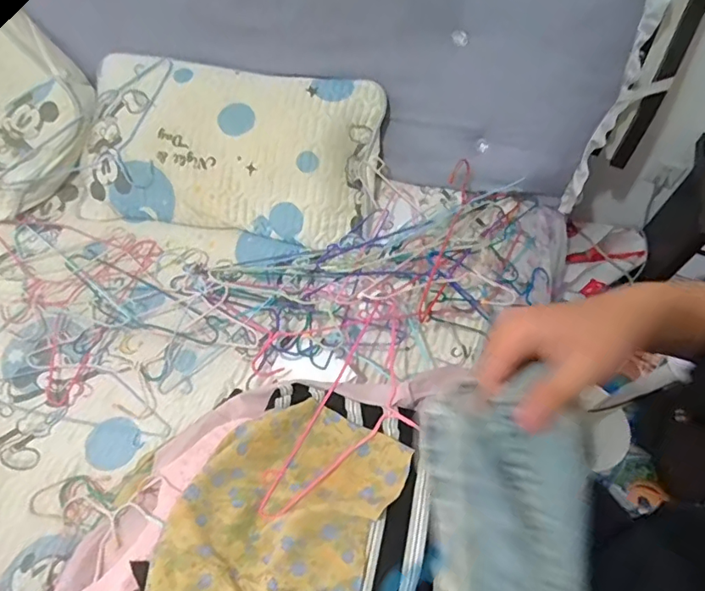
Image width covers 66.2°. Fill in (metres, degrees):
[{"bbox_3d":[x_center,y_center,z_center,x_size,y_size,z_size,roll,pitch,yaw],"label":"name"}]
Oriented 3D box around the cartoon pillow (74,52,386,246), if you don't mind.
[{"bbox_3d":[-0.270,-0.318,1.170,0.641,0.090,0.381,10,86,4],"label":"cartoon pillow"}]

